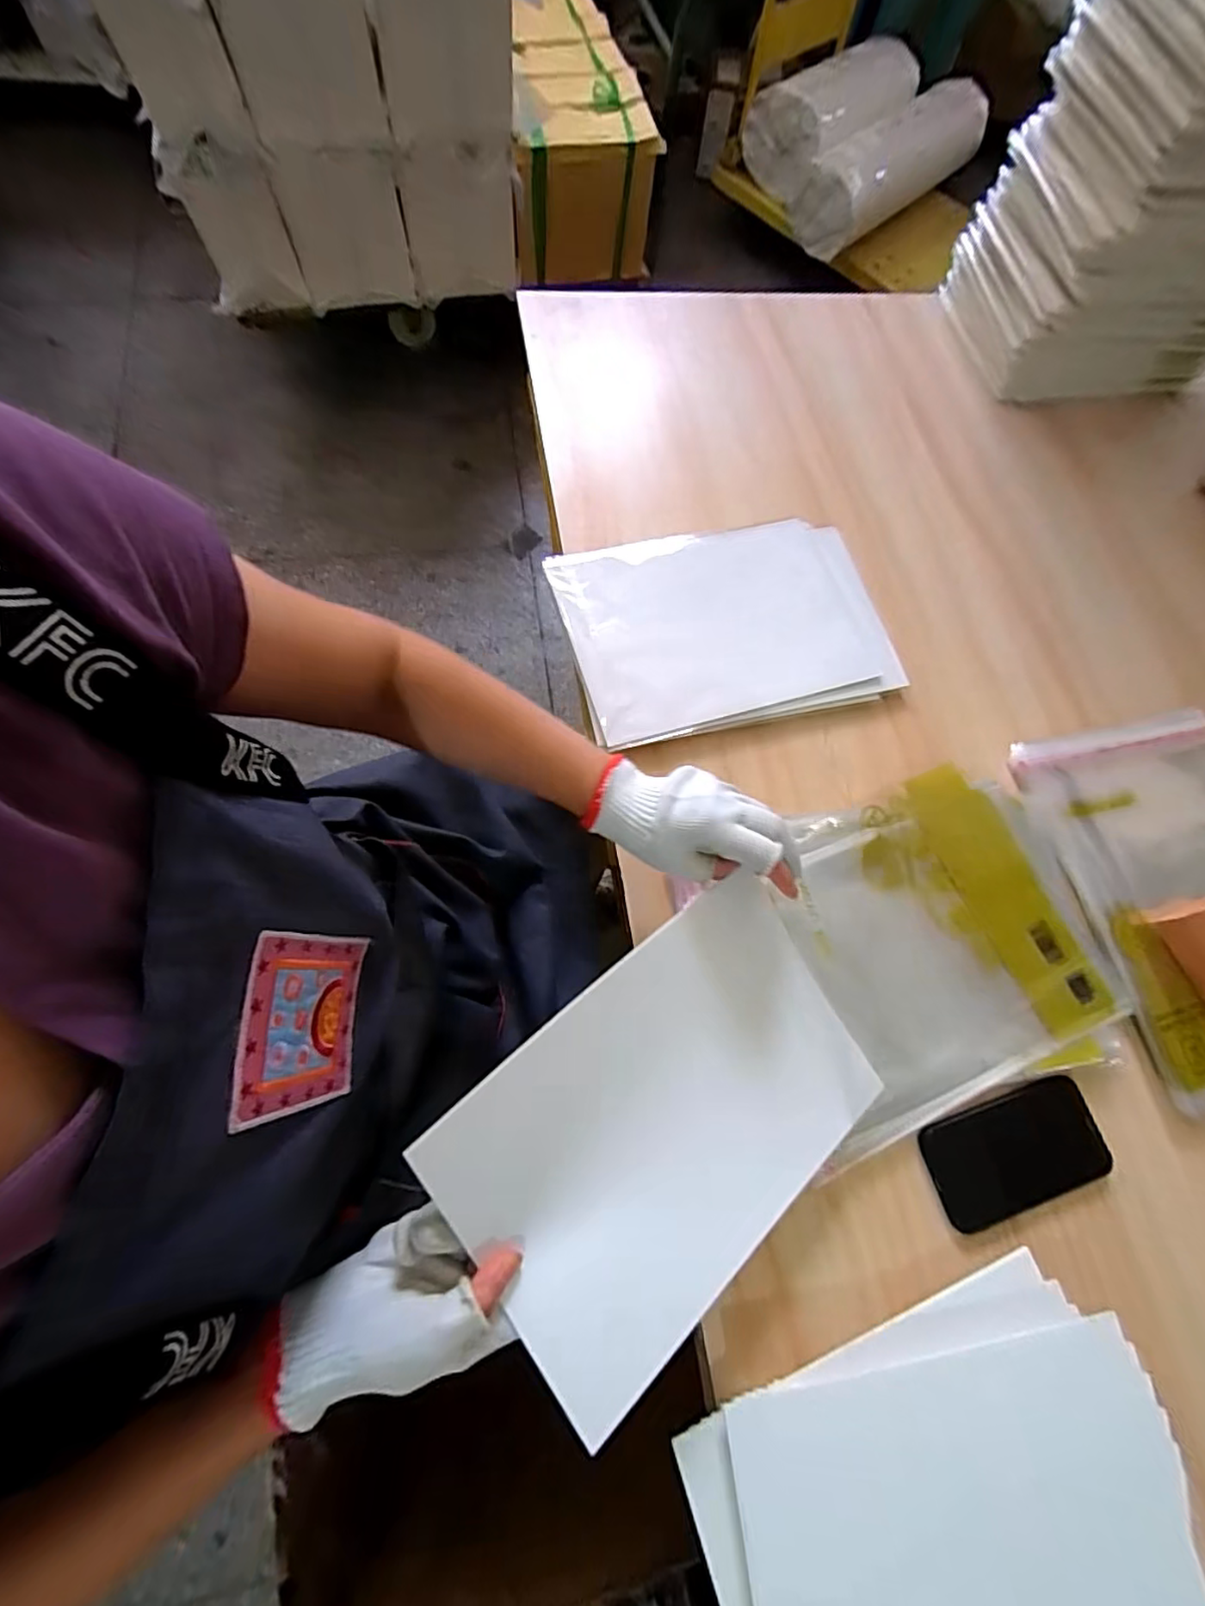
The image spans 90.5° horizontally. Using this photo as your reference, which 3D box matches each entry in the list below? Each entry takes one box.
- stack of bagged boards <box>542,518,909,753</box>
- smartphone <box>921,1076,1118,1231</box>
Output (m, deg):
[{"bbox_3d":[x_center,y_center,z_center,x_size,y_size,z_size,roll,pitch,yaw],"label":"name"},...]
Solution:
[{"bbox_3d":[0.130,-0.190,0.614,0.332,0.019,0.234,-11,72,-11],"label":"stack of bagged boards"},{"bbox_3d":[0.327,0.275,0.471,0.142,0.008,0.076,-15,75,-11],"label":"smartphone"}]

